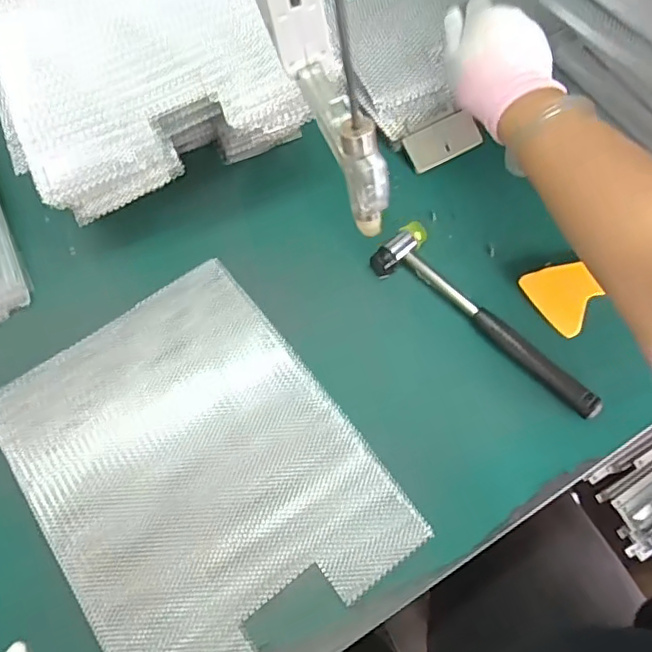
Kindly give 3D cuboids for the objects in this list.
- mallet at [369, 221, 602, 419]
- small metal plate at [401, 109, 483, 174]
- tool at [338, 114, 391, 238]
[{"bbox_3d":[0.145,0.000,0.547,0.063,0.022,0.243,-38,70,-15],"label":"mallet"},{"bbox_3d":[0.128,-0.202,0.638,0.087,0.006,0.043,-27,81,-11],"label":"small metal plate"},{"bbox_3d":[0.014,-0.053,0.216,0.013,0.050,0.019,-13,66,-5],"label":"tool"}]

